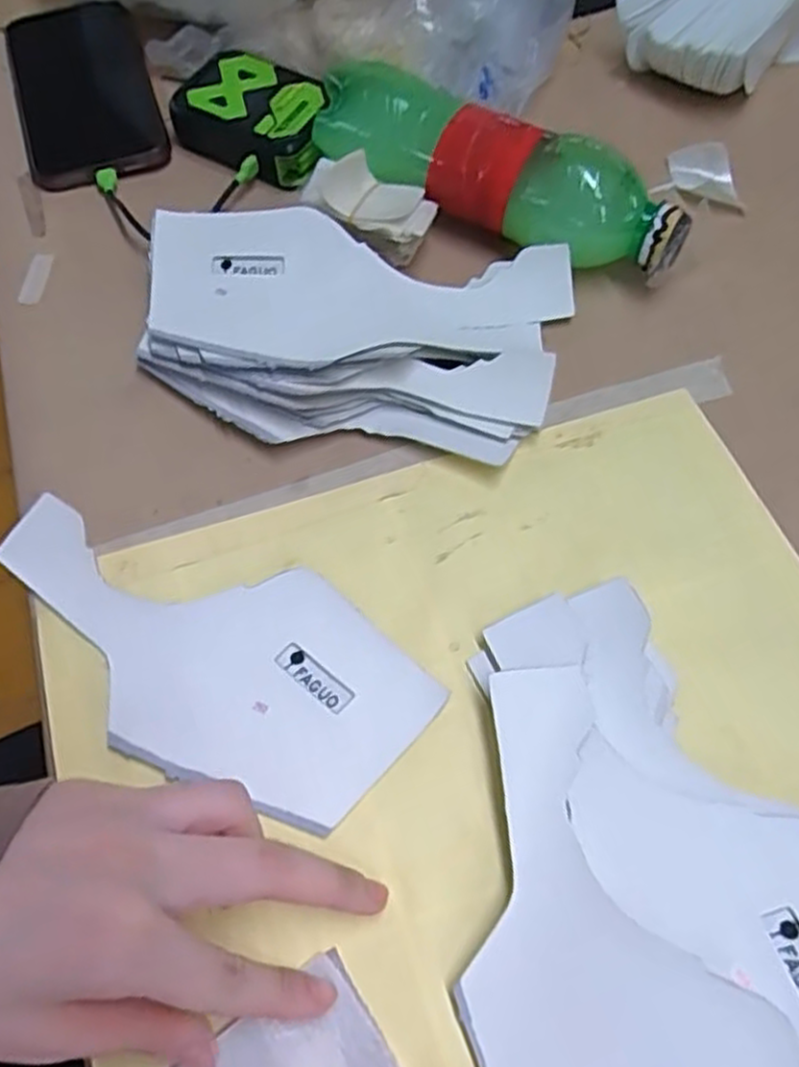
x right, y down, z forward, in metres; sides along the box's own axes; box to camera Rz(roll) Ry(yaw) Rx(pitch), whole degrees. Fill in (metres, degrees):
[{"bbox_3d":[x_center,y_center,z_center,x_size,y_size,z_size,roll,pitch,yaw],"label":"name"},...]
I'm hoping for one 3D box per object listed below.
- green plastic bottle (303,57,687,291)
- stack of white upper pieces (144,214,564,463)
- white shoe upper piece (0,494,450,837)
[{"bbox_3d":[0.050,-0.190,0.409,0.210,0.058,0.056,25,65,14],"label":"green plastic bottle"},{"bbox_3d":[-0.022,-0.098,0.372,0.196,0.040,0.112,6,62,5],"label":"stack of white upper pieces"},{"bbox_3d":[-0.083,0.049,0.311,0.191,0.005,0.088,19,65,9],"label":"white shoe upper piece"}]

